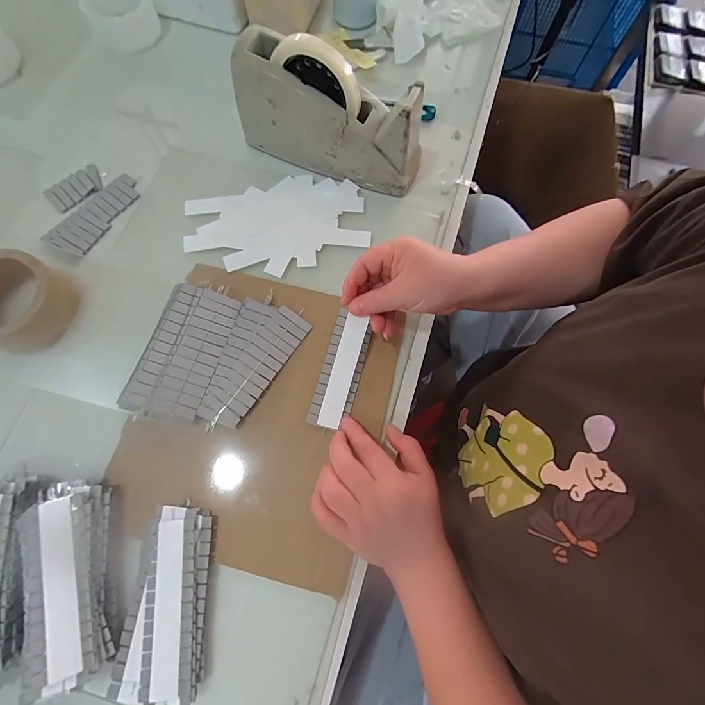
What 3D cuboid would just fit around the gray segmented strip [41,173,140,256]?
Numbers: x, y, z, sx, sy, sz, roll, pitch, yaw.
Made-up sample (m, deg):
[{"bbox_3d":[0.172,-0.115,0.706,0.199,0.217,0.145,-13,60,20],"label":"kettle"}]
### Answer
[{"bbox_3d":[-0.299,-0.164,0.429,0.049,0.009,0.117,32,76,9],"label":"gray segmented strip"}]

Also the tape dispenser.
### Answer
[{"bbox_3d":[-0.023,-0.267,0.405,0.212,0.116,0.068,21,74,6],"label":"tape dispenser"}]

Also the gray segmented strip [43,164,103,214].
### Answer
[{"bbox_3d":[-0.332,-0.199,0.439,0.065,0.004,0.043,-42,77,-12],"label":"gray segmented strip"}]

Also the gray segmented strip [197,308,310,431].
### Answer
[{"bbox_3d":[-0.095,0.013,0.364,0.039,0.004,0.132,35,72,0],"label":"gray segmented strip"}]

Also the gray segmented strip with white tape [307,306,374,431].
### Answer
[{"bbox_3d":[-0.010,0.017,0.369,0.039,0.004,0.117,15,73,4],"label":"gray segmented strip with white tape"}]

